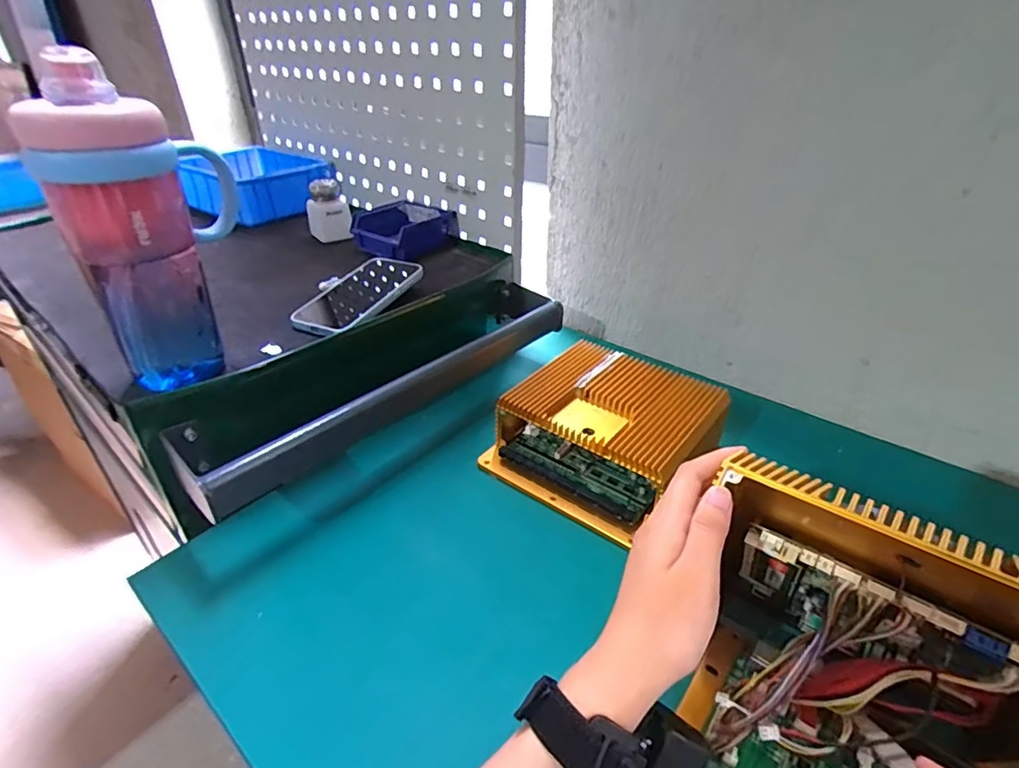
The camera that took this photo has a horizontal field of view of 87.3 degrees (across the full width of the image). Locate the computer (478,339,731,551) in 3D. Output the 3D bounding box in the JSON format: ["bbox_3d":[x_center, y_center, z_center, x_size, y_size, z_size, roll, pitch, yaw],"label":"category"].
[{"bbox_3d":[0.097,0.046,0.547,0.179,0.076,0.181,24,41,32],"label":"computer"}]

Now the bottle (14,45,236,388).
[{"bbox_3d":[-0.269,-0.107,0.419,0.112,0.253,0.087,-16,36,-22],"label":"bottle"}]

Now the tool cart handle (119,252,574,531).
[{"bbox_3d":[-0.124,-0.024,0.580,0.114,0.090,0.468,26,42,34],"label":"tool cart handle"}]

